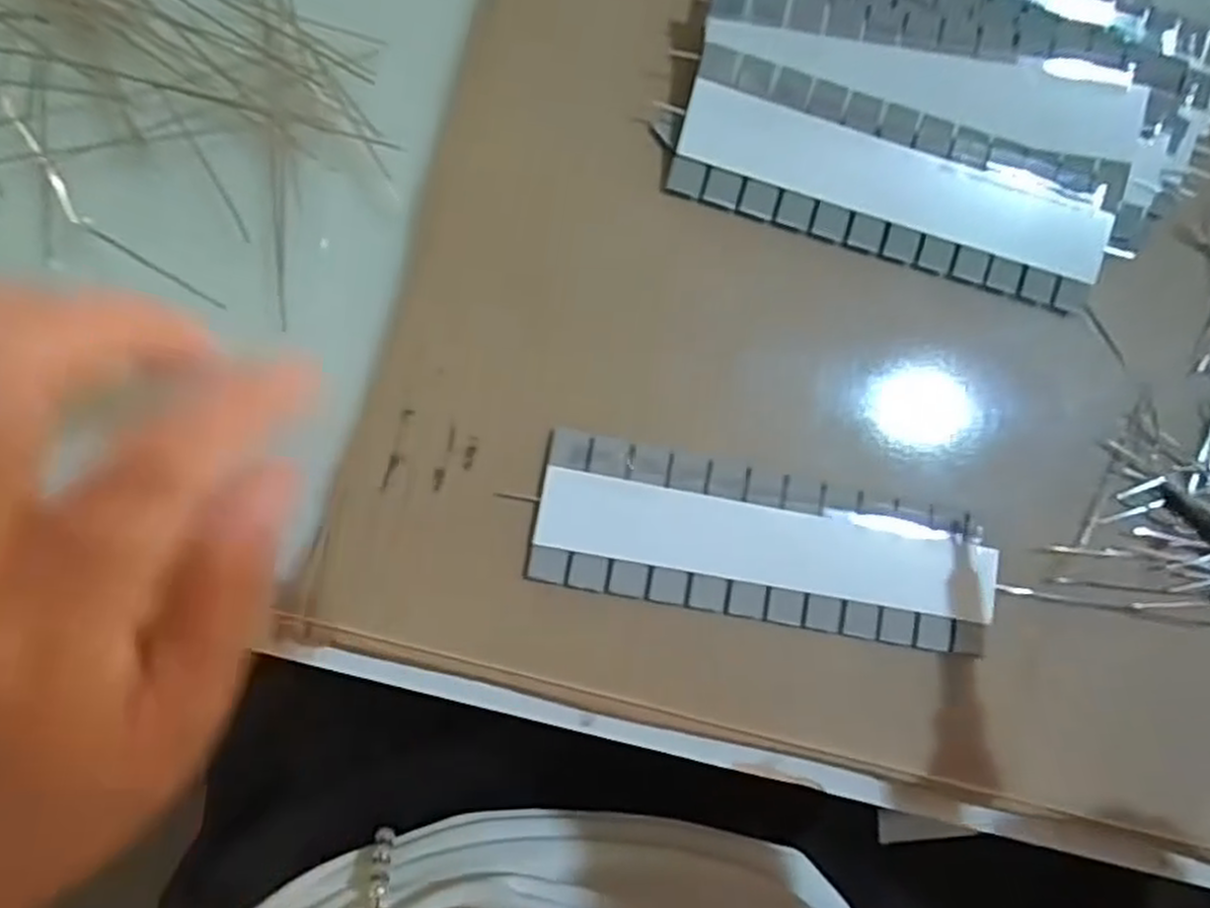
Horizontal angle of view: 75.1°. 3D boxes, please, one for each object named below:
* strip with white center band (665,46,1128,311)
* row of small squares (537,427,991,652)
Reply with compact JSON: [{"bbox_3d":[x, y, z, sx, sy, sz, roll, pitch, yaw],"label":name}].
[{"bbox_3d":[0.084,-0.078,0.222,0.124,0.010,0.044,16,84,-7],"label":"strip with white center band"},{"bbox_3d":[0.045,0.025,0.211,0.124,0.005,0.039,11,85,-7],"label":"row of small squares"}]

